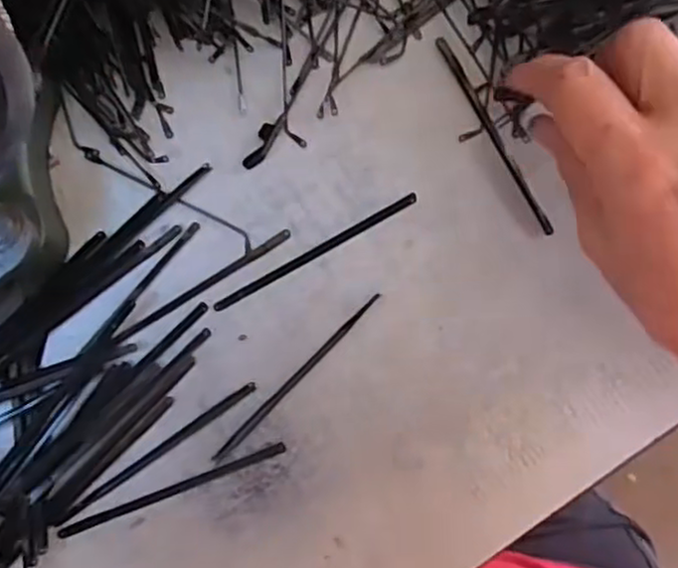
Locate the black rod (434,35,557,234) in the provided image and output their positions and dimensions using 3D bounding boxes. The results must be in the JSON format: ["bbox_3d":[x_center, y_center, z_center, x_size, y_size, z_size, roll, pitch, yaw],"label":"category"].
[{"bbox_3d":[0.069,-0.066,0.313,0.005,0.004,0.098,-28,85,-3],"label":"black rod"}]

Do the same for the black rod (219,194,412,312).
[{"bbox_3d":[-0.010,-0.015,0.310,0.098,0.004,0.005,-29,85,-4],"label":"black rod"}]

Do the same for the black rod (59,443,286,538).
[{"bbox_3d":[-0.069,0.086,0.296,0.097,0.004,0.005,-21,84,-3],"label":"black rod"}]

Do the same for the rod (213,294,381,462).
[{"bbox_3d":[-0.017,0.040,0.303,0.007,0.004,0.095,44,85,4],"label":"rod"}]

